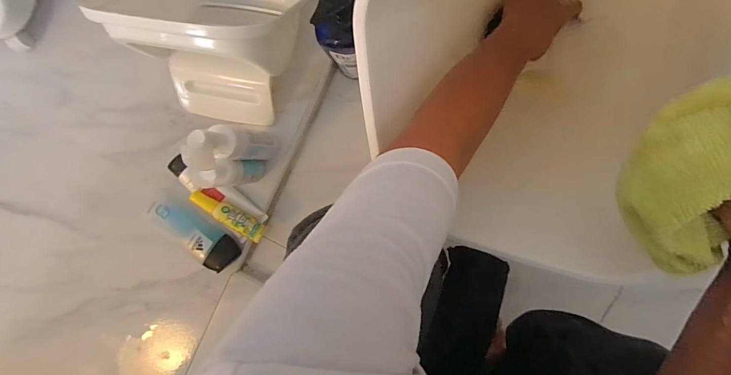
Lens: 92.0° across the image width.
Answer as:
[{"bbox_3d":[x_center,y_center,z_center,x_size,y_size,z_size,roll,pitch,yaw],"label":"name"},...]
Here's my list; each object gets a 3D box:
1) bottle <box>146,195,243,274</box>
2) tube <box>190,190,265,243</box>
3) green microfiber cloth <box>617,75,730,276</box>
[{"bbox_3d":[-0.292,0.077,0.608,0.161,0.051,0.055,39,98,3],"label":"bottle"},{"bbox_3d":[-0.226,0.046,0.584,0.129,0.026,0.027,33,97,4],"label":"tube"},{"bbox_3d":[0.193,-0.013,0.184,0.065,0.074,0.124,21,97,2],"label":"green microfiber cloth"}]

